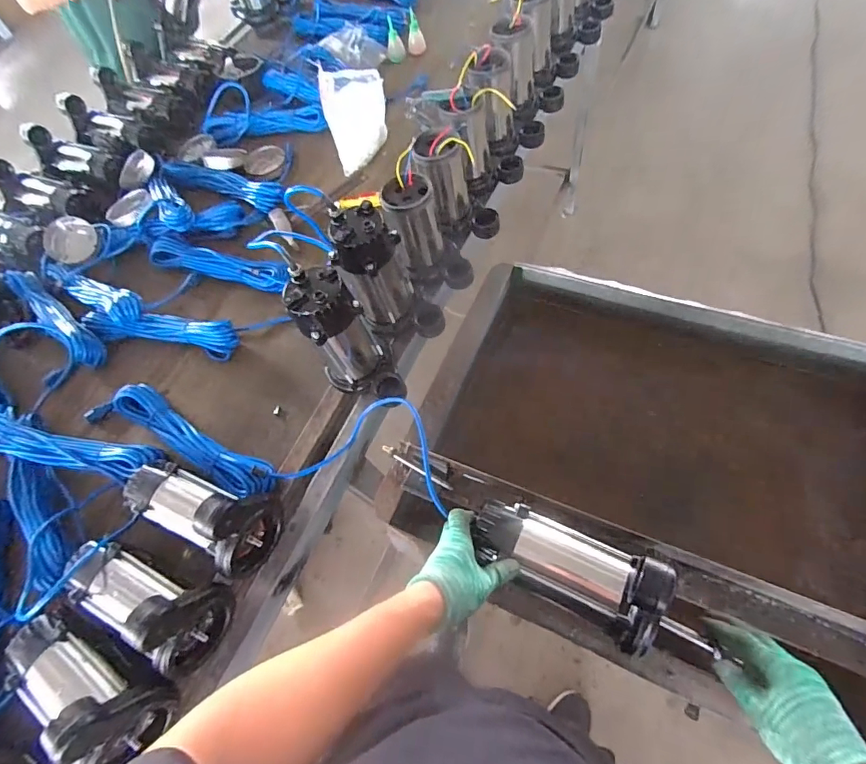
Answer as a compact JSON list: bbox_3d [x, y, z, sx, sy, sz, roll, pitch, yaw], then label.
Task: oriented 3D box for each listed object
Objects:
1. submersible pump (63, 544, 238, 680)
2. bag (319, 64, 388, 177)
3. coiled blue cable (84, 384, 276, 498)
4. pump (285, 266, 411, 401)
[{"bbox_3d":[-0.424,0.307,0.641,0.237,0.158,0.109,12,65,16],"label":"submersible pump"},{"bbox_3d":[-0.174,-0.602,1.051,0.138,0.207,0.075,-23,61,-2],"label":"bag"},{"bbox_3d":[-0.457,0.098,0.818,0.436,0.069,0.100,22,68,20],"label":"coiled blue cable"},{"bbox_3d":[-0.135,-0.059,0.724,0.115,0.225,0.149,-30,61,-6],"label":"pump"}]

